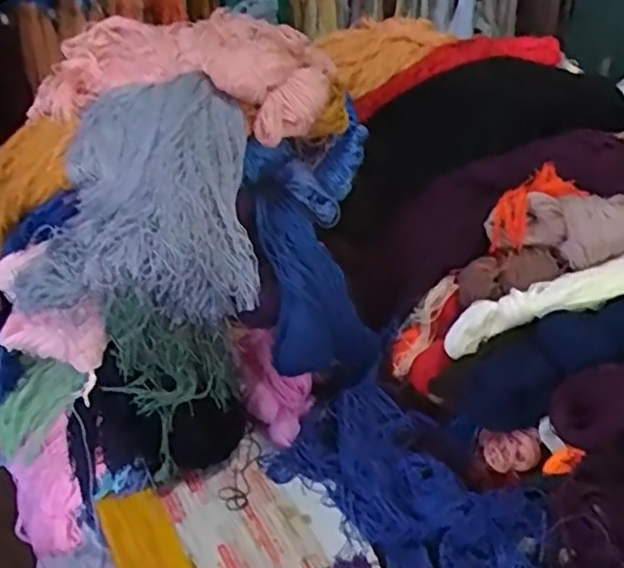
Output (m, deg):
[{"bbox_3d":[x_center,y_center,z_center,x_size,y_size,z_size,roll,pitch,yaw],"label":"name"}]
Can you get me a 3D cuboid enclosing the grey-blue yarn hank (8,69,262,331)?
[{"bbox_3d":[-0.177,-0.088,0.687,0.225,0.182,0.172,-3,31,-3],"label":"grey-blue yarn hank"}]

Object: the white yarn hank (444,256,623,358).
[{"bbox_3d":[0.340,-0.008,0.720,0.416,0.071,0.104,-18,35,-24],"label":"white yarn hank"}]

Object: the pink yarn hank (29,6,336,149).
[{"bbox_3d":[-0.133,-0.232,0.732,0.322,0.095,0.142,4,32,9],"label":"pink yarn hank"}]

